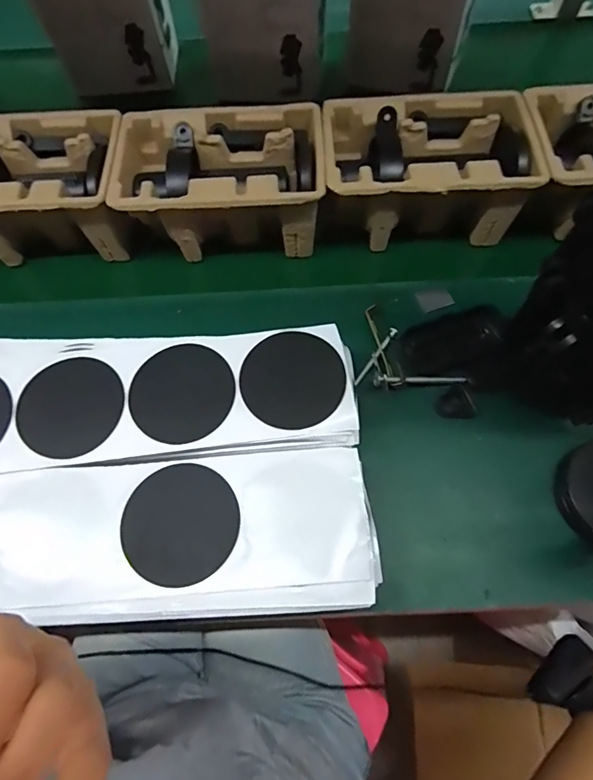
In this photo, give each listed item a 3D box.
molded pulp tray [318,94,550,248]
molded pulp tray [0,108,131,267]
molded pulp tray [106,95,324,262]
[{"bbox_3d":[0.146,-0.256,0.529,0.229,0.096,0.148,-3,69,0],"label":"molded pulp tray"},{"bbox_3d":[-0.314,-0.234,0.549,0.225,0.119,0.144,-1,69,1],"label":"molded pulp tray"},{"bbox_3d":[-0.084,-0.239,0.534,0.223,0.101,0.144,-3,69,0],"label":"molded pulp tray"}]

